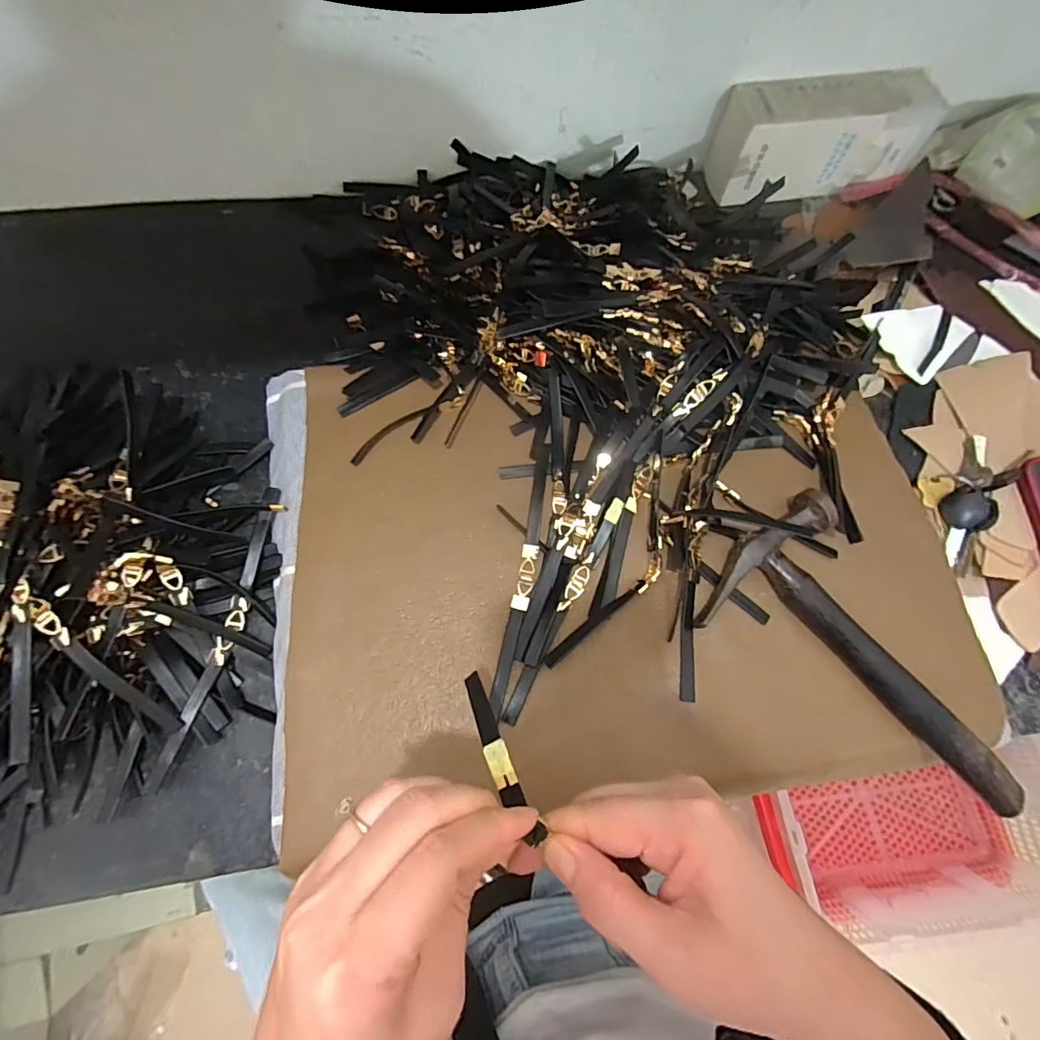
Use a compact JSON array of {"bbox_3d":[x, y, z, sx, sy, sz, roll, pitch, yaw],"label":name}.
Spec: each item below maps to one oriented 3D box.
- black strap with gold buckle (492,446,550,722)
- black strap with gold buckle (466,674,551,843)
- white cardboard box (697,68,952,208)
[{"bbox_3d":[0.004,0.035,0.372,0.015,0.009,0.204,10,70,1],"label":"black strap with gold buckle"},{"bbox_3d":[-0.011,0.112,0.244,0.011,0.007,0.090,-25,37,-9],"label":"black strap with gold buckle"},{"bbox_3d":[0.313,-0.404,0.523,0.211,0.083,0.082,-9,71,-6],"label":"white cardboard box"}]

